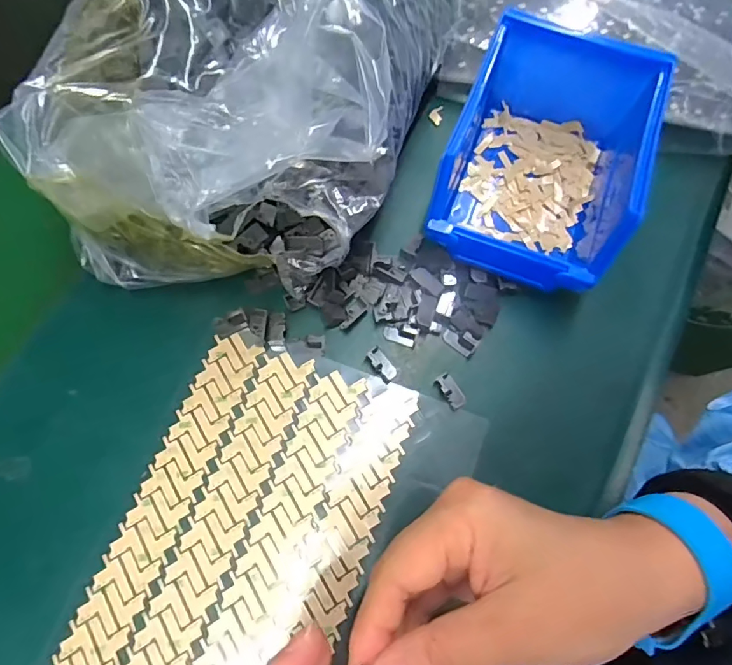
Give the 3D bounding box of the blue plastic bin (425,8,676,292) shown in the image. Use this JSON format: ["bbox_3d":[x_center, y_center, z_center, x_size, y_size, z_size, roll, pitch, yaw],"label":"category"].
[{"bbox_3d":[0.115,-0.114,0.296,0.112,0.065,0.162,20,74,7],"label":"blue plastic bin"}]

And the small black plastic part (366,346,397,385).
[{"bbox_3d":[0.010,0.019,0.287,0.012,0.008,0.022,-39,76,-10],"label":"small black plastic part"}]

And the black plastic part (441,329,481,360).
[{"bbox_3d":[0.059,0.005,0.292,0.022,0.005,0.012,40,78,12],"label":"black plastic part"}]

